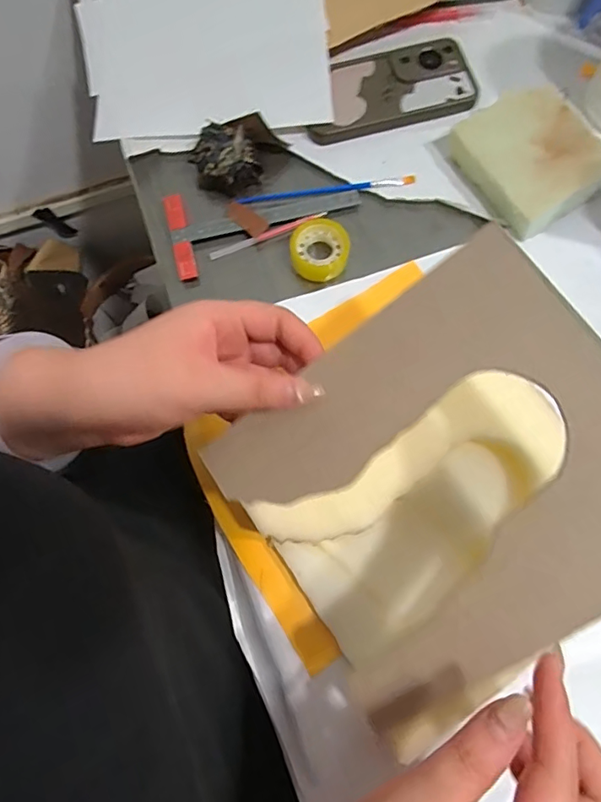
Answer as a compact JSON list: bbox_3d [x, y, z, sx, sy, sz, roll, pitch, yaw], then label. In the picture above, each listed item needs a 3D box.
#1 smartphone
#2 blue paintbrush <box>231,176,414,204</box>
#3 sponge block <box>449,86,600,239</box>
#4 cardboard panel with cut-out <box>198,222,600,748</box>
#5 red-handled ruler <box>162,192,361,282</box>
[{"bbox_3d":[0.082,-0.291,0.472,0.158,0.014,0.076,-15,75,-4],"label":"smartphone"},{"bbox_3d":[0.024,-0.190,0.454,0.160,0.009,0.011,-6,75,-1],"label":"blue paintbrush"},{"bbox_3d":[0.203,-0.210,0.441,0.101,0.030,0.118,-24,76,-6],"label":"sponge block"},{"bbox_3d":[0.073,0.043,0.261,0.200,0.011,0.184,-37,78,12],"label":"cardboard panel with cut-out"},{"bbox_3d":[-0.031,-0.162,0.444,0.167,0.009,0.078,-15,73,-3],"label":"red-handled ruler"}]

